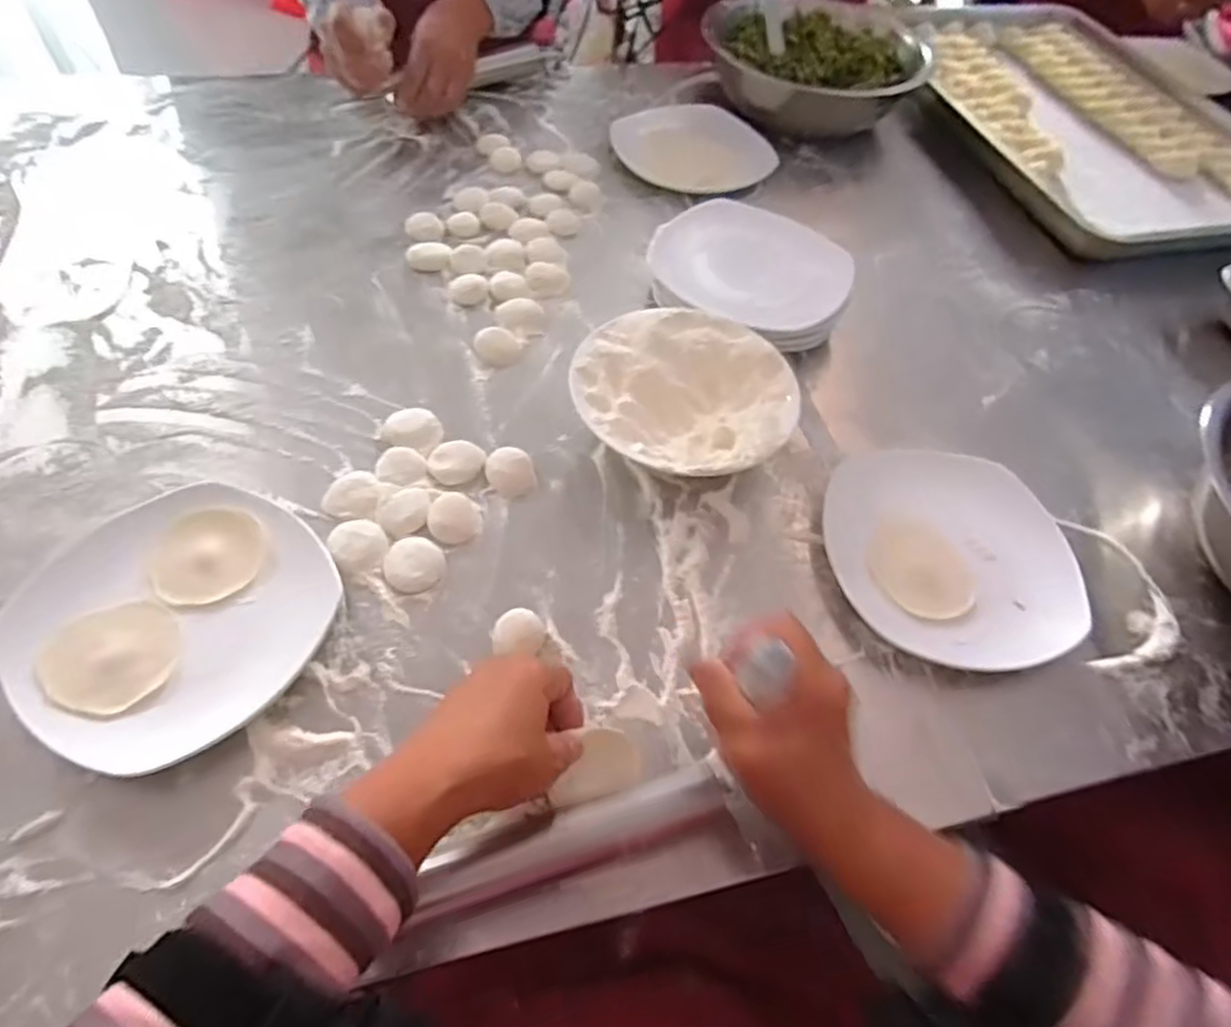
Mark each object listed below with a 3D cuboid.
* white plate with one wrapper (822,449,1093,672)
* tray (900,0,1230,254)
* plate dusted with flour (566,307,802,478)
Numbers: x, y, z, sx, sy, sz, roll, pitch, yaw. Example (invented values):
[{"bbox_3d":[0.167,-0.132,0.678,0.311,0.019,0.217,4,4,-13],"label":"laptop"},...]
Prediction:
[{"bbox_3d":[0.249,0.029,0.518,0.180,0.032,0.169,2,56,-3],"label":"white plate with one wrapper"},{"bbox_3d":[0.647,-0.560,0.966,0.447,0.041,0.608,-11,58,-12],"label":"tray"},{"bbox_3d":[0.052,-0.086,0.561,0.171,0.053,0.163,2,56,-3],"label":"plate dusted with flour"}]

